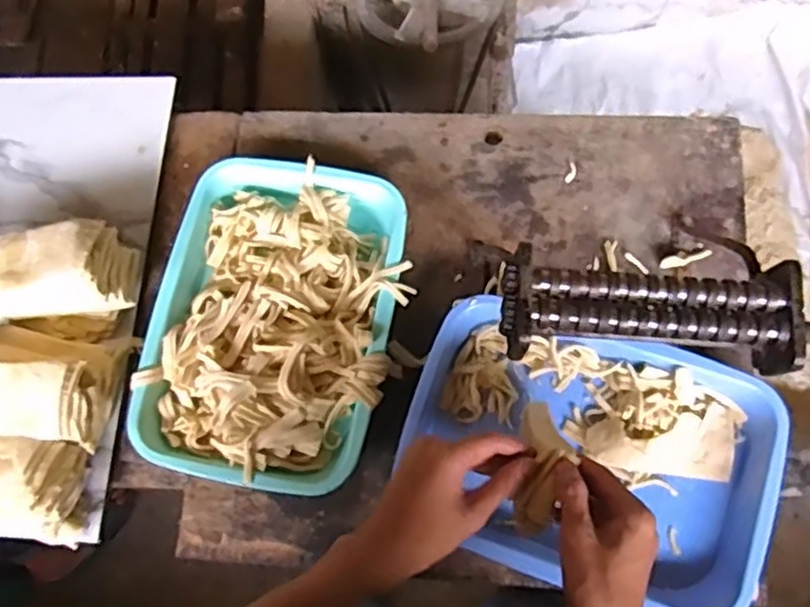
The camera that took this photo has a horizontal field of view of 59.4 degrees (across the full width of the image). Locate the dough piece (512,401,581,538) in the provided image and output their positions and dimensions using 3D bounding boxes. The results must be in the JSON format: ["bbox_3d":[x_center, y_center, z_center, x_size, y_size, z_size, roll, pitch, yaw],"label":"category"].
[{"bbox_3d":[0.106,0.127,0.558,0.032,0.057,0.105,9,75,4],"label":"dough piece"}]

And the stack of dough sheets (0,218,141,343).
[{"bbox_3d":[-0.337,-0.017,0.660,0.154,0.091,0.084,-8,74,-1],"label":"stack of dough sheets"}]

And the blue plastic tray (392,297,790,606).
[{"bbox_3d":[0.161,0.139,0.642,0.308,0.061,0.218,16,75,6],"label":"blue plastic tray"}]

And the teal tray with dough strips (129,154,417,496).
[{"bbox_3d":[-0.123,0.009,0.673,0.228,0.061,0.314,13,75,5],"label":"teal tray with dough strips"}]

